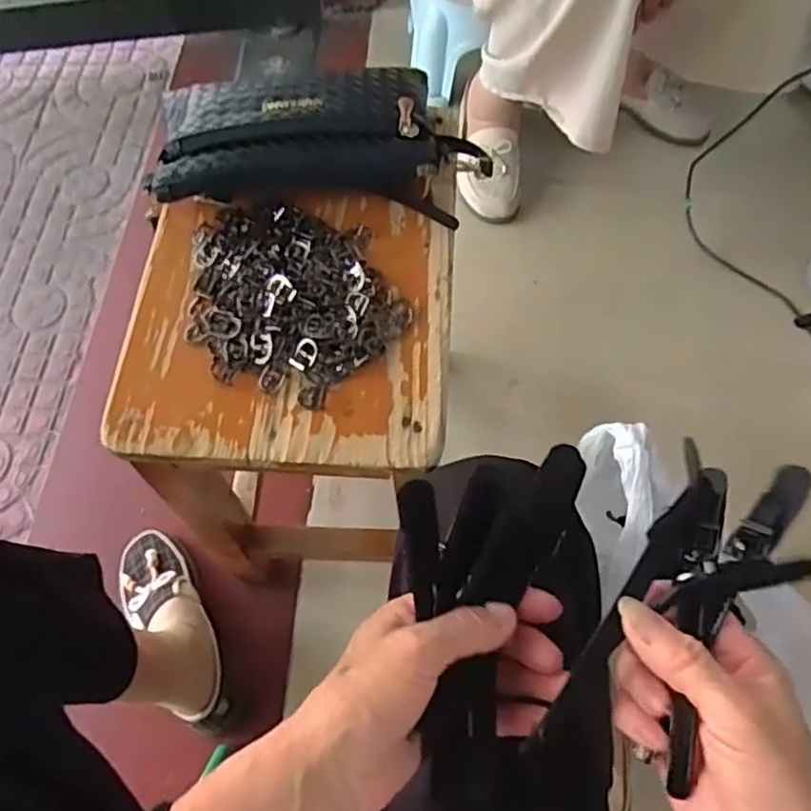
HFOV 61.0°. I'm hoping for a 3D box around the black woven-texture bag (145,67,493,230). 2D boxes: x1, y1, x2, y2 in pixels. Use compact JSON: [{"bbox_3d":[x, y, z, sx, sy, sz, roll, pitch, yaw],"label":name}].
[{"bbox_3d":[-0.062,-0.208,0.523,0.244,0.055,0.131,1,64,0],"label":"black woven-texture bag"}]

